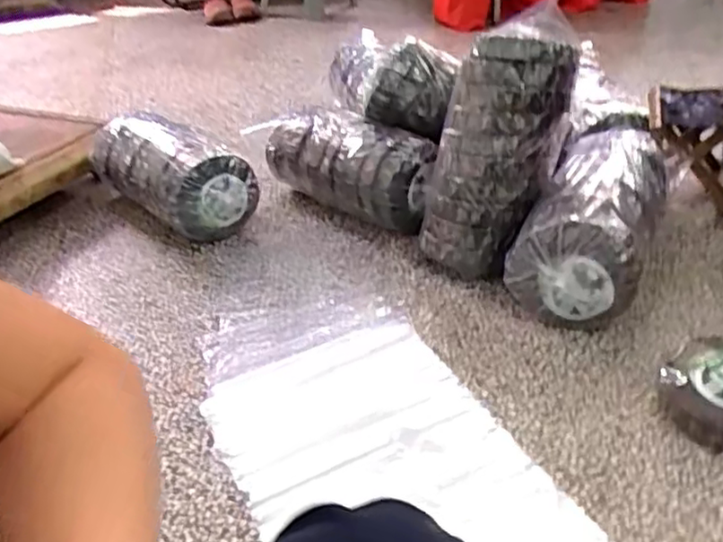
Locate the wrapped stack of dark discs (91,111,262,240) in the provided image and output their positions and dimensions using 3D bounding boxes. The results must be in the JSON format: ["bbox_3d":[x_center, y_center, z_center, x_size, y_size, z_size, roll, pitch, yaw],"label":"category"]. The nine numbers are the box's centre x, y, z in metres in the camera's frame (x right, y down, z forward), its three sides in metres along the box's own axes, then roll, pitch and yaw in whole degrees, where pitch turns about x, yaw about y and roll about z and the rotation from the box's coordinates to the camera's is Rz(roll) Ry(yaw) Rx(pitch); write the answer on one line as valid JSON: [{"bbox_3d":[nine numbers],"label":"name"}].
[{"bbox_3d":[-0.446,-0.223,1.614,0.193,0.212,0.424,-29,40,-33],"label":"wrapped stack of dark discs"}]

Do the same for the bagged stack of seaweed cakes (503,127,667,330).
[{"bbox_3d":[0.440,-0.091,1.316,0.216,0.215,0.444,13,36,25],"label":"bagged stack of seaweed cakes"}]

